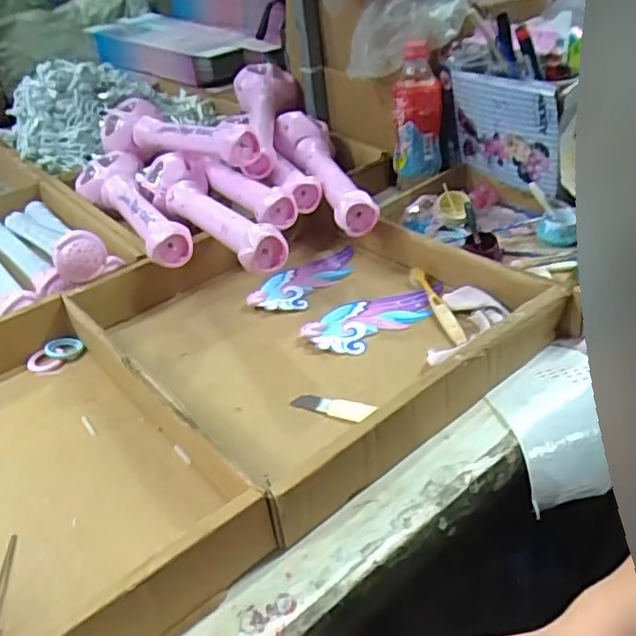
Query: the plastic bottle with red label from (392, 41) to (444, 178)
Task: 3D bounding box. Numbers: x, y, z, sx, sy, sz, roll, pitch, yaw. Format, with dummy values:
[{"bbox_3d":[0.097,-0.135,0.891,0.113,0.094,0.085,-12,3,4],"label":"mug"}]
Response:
[{"bbox_3d":[0.135,-0.273,0.824,0.065,0.168,0.052,6,38,17],"label":"plastic bottle with red label"}]

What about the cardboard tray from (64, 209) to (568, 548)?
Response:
[{"bbox_3d":[-0.011,-0.010,0.624,0.352,0.060,0.372,-30,45,-28],"label":"cardboard tray"}]

